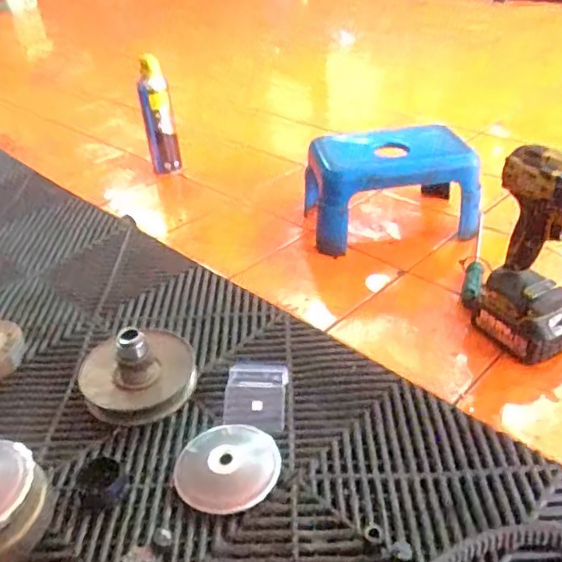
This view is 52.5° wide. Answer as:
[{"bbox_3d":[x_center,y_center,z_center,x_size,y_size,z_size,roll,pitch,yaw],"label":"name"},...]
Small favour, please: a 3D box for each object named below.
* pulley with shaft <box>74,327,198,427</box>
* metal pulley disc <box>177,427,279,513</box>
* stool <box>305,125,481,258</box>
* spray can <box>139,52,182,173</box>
[{"bbox_3d":[-0.180,0.100,0.704,0.139,0.079,0.139,-16,36,-17],"label":"pulley with shaft"},{"bbox_3d":[-0.056,0.197,0.601,0.107,0.025,0.106,-3,35,2],"label":"metal pulley disc"},{"bbox_3d":[0.181,-0.160,0.958,0.270,0.161,0.153,-6,35,-4],"label":"stool"},{"bbox_3d":[-0.254,-0.335,1.184,0.058,0.242,0.055,-3,35,2],"label":"spray can"}]

